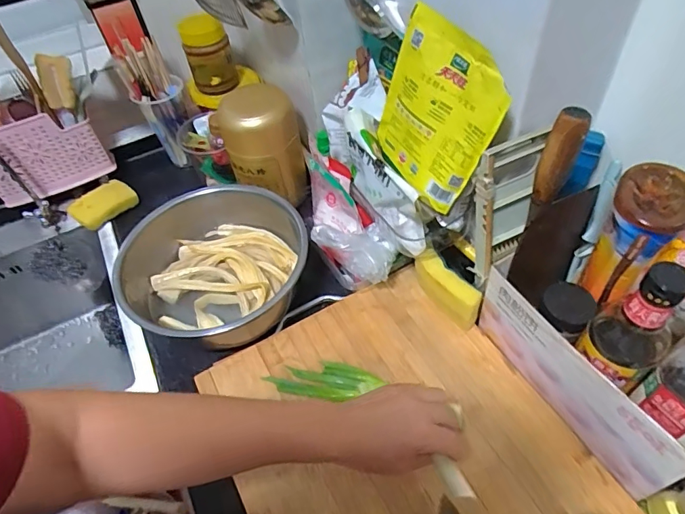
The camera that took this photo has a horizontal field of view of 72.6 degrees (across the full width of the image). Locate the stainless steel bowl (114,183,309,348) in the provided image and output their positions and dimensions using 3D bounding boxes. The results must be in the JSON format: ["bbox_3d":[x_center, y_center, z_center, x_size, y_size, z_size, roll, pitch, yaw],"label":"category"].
[{"bbox_3d":[-0.174,0.014,0.642,0.242,0.091,0.241,-2,52,2],"label":"stainless steel bowl"}]

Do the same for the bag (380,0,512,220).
[{"bbox_3d":[0.100,-0.153,0.506,0.015,0.169,0.134,-24,61,-36],"label":"bag"}]

